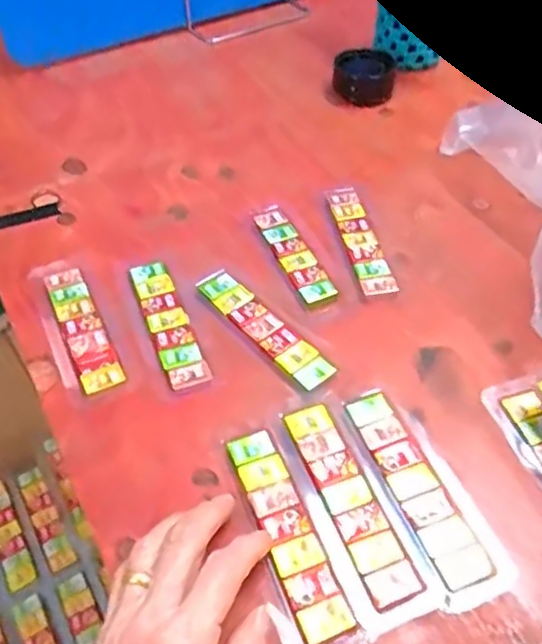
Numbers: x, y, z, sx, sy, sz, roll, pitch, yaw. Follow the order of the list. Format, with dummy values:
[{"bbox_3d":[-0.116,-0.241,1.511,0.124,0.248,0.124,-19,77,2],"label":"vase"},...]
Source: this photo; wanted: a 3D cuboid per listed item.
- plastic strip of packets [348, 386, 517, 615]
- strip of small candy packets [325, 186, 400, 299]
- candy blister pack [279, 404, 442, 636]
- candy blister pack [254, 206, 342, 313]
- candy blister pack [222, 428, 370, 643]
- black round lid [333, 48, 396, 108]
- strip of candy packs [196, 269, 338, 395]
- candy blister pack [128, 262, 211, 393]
[{"bbox_3d":[0.082,0.091,0.353,0.040,0.006,0.130,-15,49,-14],"label":"plastic strip of packets"},{"bbox_3d":[0.069,-0.066,0.495,0.029,0.005,0.127,-7,48,-7],"label":"strip of small candy packets"},{"bbox_3d":[0.041,0.099,0.344,0.039,0.004,0.129,-17,50,-16],"label":"candy blister pack"},{"bbox_3d":[0.017,-0.051,0.481,0.029,0.004,0.119,-17,50,-16],"label":"candy blister pack"},{"bbox_3d":[0.007,0.112,0.335,0.038,0.004,0.128,-14,48,-13],"label":"candy blister pack"},{"bbox_3d":[0.093,-0.246,0.644,0.060,0.042,0.060,0,47,-1],"label":"black round lid"},{"bbox_3d":[-0.005,0.002,0.431,0.026,0.004,0.123,-31,55,-26],"label":"strip of candy packs"},{"bbox_3d":[-0.071,-0.002,0.435,0.027,0.004,0.121,-16,50,-15],"label":"candy blister pack"}]

